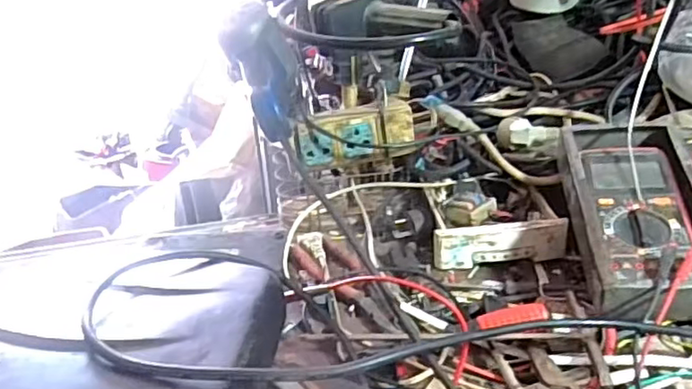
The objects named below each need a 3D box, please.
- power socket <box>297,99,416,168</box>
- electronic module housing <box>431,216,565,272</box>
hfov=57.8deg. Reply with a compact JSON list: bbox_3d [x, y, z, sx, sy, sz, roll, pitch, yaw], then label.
[{"bbox_3d":[0.011,-0.062,0.657,0.123,0.056,0.030,-8,27,-8],"label":"power socket"},{"bbox_3d":[0.158,0.050,0.631,0.136,0.045,0.020,-7,26,-6],"label":"electronic module housing"}]

